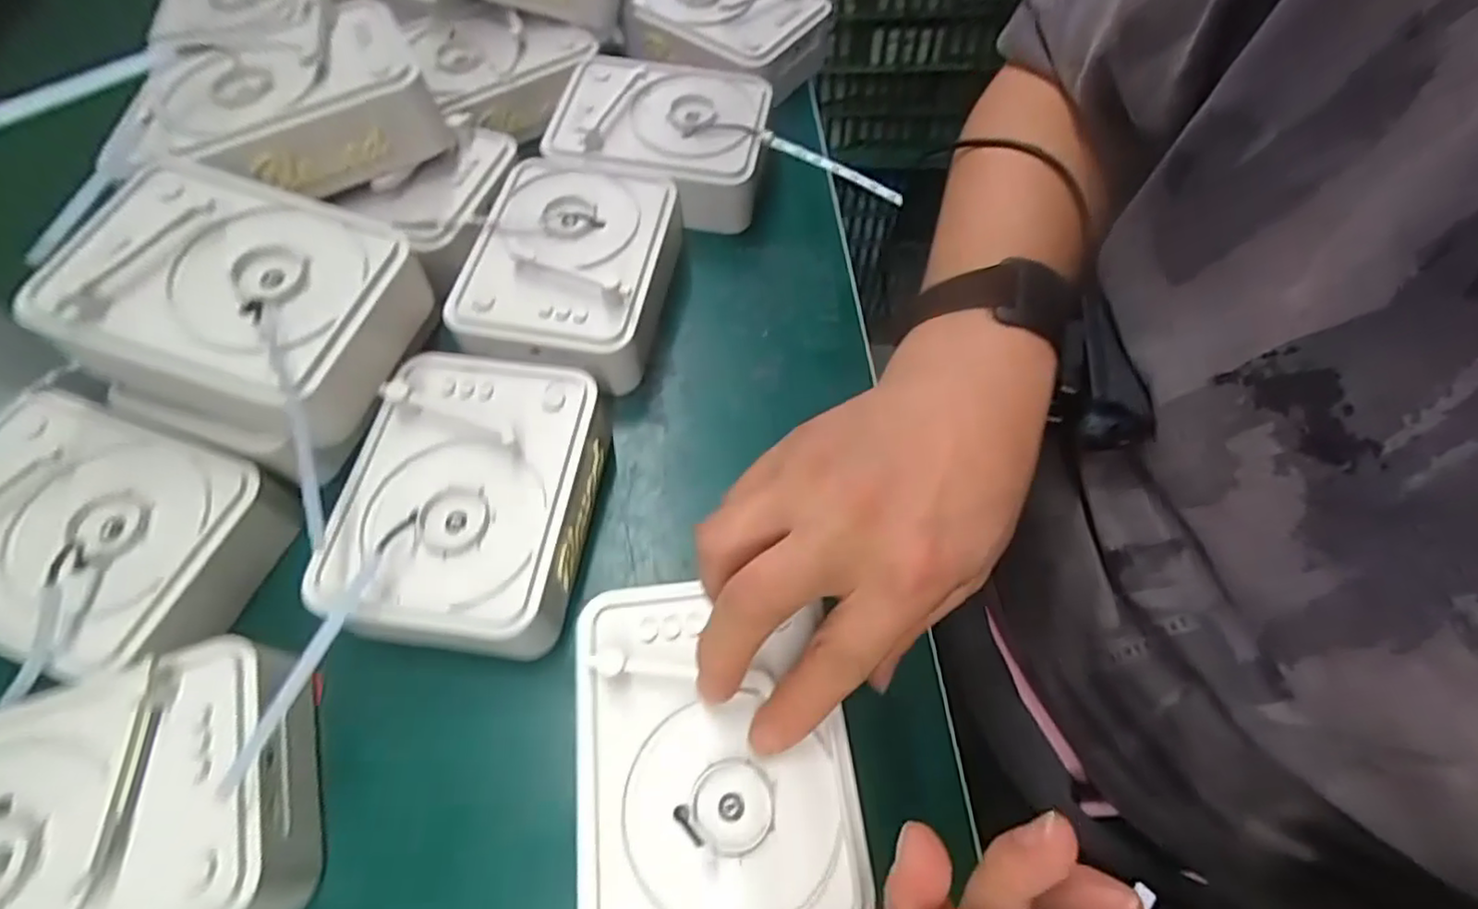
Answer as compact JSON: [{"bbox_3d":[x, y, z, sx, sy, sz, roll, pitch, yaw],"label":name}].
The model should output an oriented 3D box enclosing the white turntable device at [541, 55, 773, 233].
[{"bbox_3d":[-0.046,-0.198,0.421,0.125,0.042,0.099,9,62,3],"label":"white turntable device"}]

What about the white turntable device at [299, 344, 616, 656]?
[{"bbox_3d":[-0.119,0.021,0.306,0.106,0.048,0.131,7,62,2],"label":"white turntable device"}]

